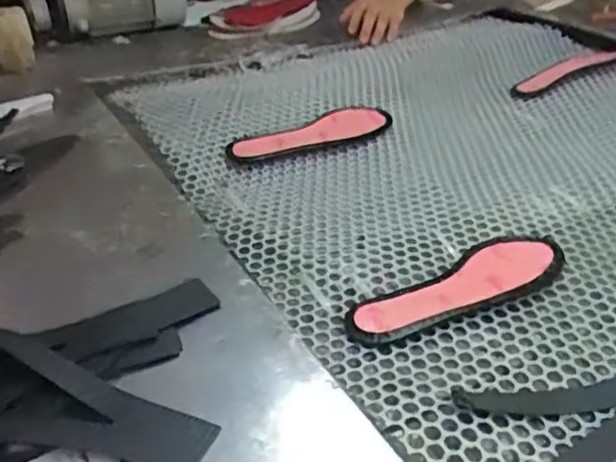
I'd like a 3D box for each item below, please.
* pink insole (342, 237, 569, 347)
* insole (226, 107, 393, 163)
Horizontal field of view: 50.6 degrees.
[{"bbox_3d":[0.145,0.051,0.595,0.243,0.012,0.067,-20,37,-26],"label":"pink insole"},{"bbox_3d":[0.011,-0.130,0.857,0.248,0.018,0.068,-19,37,-24],"label":"insole"}]

